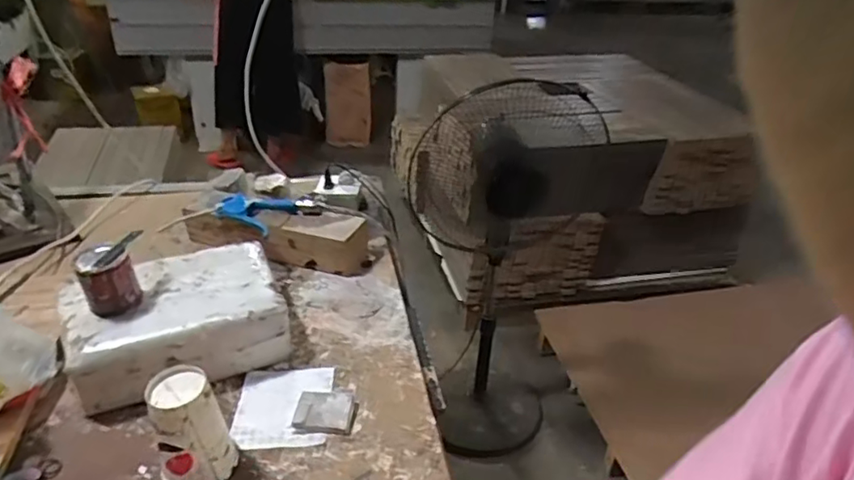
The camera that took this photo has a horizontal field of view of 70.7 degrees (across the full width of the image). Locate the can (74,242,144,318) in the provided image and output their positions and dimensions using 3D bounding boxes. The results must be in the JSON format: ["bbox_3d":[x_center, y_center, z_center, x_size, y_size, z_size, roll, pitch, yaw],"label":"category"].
[{"bbox_3d":[-0.412,0.051,0.780,0.062,0.072,0.065,3,31,-2],"label":"can"}]

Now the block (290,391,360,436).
[{"bbox_3d":[-0.125,0.211,0.749,0.071,0.012,0.059,4,31,1],"label":"block"}]

